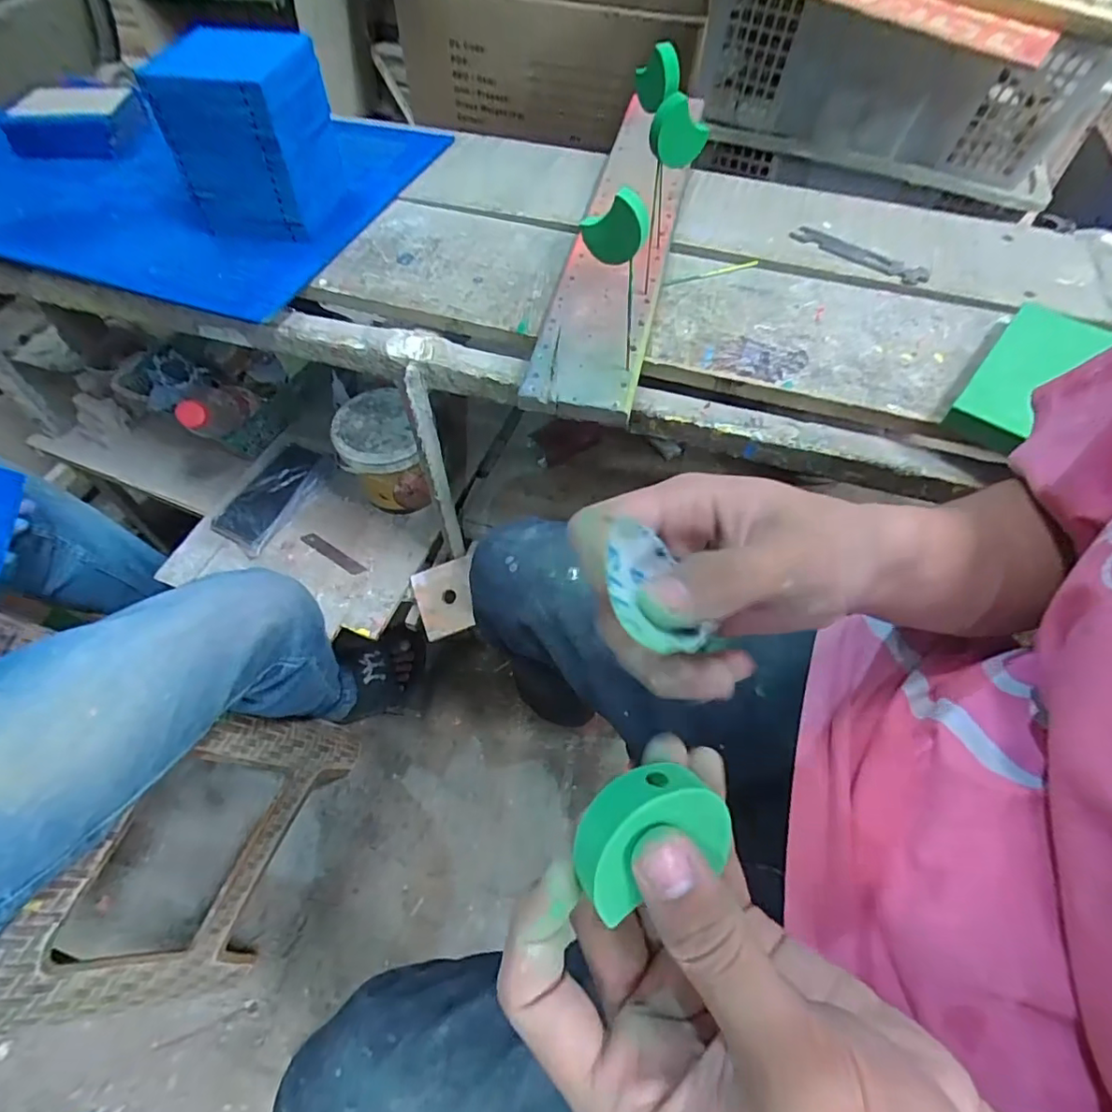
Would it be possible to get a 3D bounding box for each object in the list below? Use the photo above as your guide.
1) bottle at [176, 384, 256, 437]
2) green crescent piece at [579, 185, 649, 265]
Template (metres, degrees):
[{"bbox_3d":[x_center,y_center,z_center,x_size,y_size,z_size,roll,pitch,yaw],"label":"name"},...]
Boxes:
[{"bbox_3d":[-0.441,-0.189,0.750,0.053,0.056,0.194,-6,22,-6],"label":"bottle"},{"bbox_3d":[0.036,-0.206,0.358,0.041,0.044,0.009,25,60,14],"label":"green crescent piece"}]

